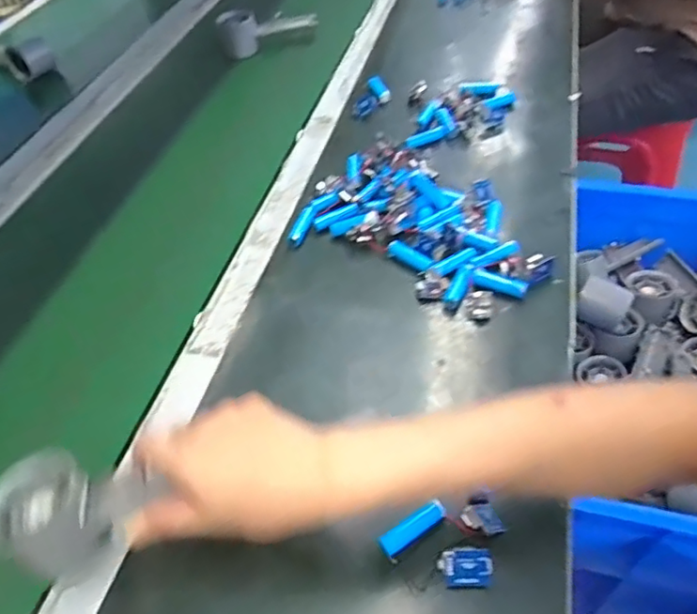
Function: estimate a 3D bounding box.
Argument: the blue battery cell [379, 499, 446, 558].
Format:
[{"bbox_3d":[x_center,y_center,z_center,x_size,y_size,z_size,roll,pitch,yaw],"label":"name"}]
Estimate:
[{"bbox_3d":[0.047,0.157,0.405,0.052,0.015,0.015,-27,52,-18],"label":"blue battery cell"}]

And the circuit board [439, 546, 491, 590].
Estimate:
[{"bbox_3d":[0.078,0.175,0.383,0.034,0.004,0.024,-6,70,5],"label":"circuit board"}]

